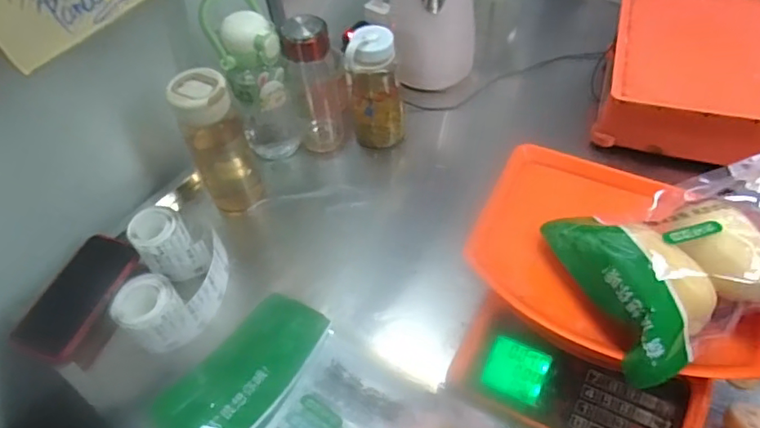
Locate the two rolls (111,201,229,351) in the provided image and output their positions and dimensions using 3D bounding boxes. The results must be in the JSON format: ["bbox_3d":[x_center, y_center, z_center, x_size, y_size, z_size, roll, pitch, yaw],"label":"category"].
[{"bbox_3d":[-0.255,0.078,0.670,0.109,0.072,0.176,-5,51,2],"label":"two rolls"}]

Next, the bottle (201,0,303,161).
[{"bbox_3d":[-0.166,-0.181,0.753,0.092,0.245,0.078,-17,52,-7],"label":"bottle"}]

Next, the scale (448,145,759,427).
[{"bbox_3d":[0.234,0.087,0.560,0.281,0.160,0.267,21,57,21],"label":"scale"}]

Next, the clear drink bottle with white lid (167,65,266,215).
[{"bbox_3d":[-0.214,-0.089,0.721,0.078,0.209,0.059,-33,56,-19],"label":"clear drink bottle with white lid"}]

